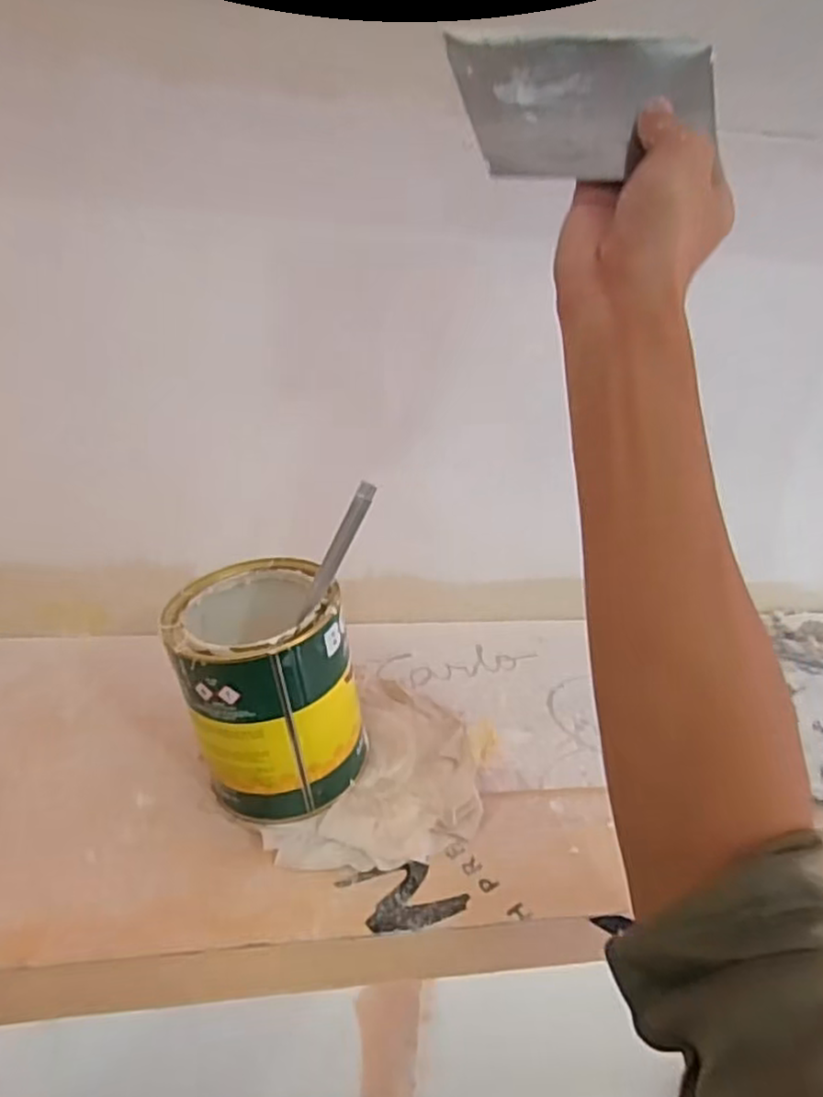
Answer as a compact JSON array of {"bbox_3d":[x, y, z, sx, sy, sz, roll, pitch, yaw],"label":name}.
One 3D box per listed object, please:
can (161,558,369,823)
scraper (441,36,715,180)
[{"bbox_3d":[-0.088,0.095,0.434,0.124,0.147,0.105,0,18,-14],"label":"can"},{"bbox_3d":[0.091,-0.223,0.342,0.132,0.089,0.007,-6,-18,-8],"label":"scraper"}]

